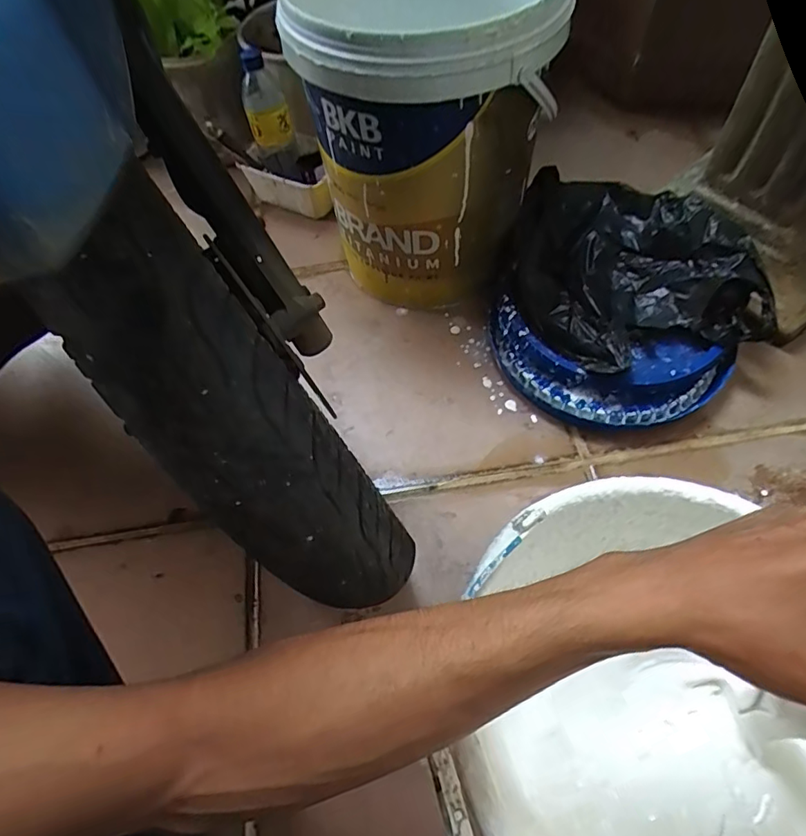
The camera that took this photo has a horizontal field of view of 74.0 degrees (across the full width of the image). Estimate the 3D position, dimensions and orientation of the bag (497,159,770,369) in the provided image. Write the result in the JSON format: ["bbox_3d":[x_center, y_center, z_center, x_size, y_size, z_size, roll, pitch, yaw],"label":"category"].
[{"bbox_3d":[0.289,-0.200,0.706,0.270,0.096,0.301,-13,59,-4],"label":"bag"}]

